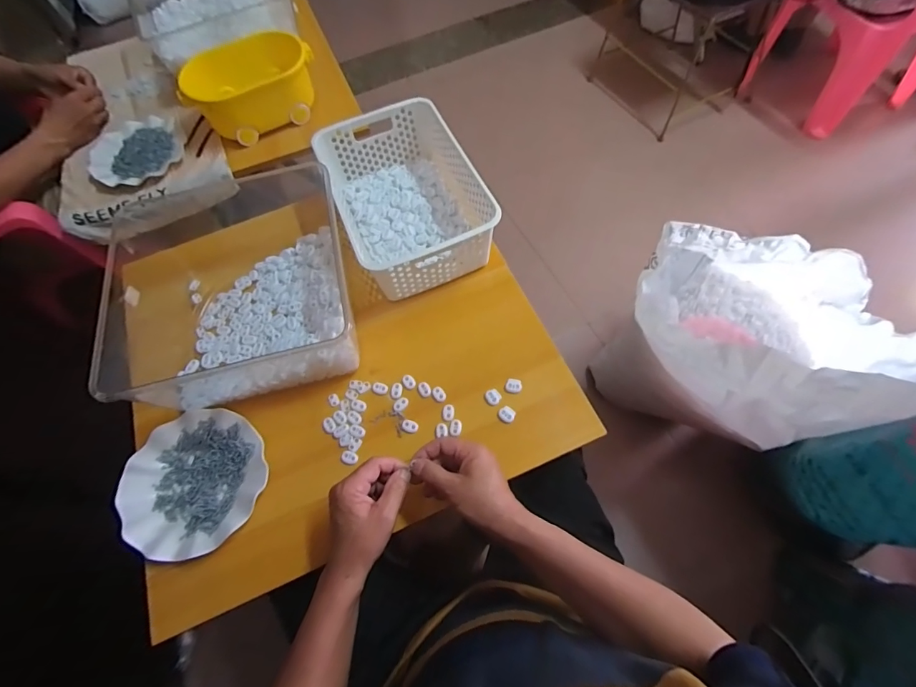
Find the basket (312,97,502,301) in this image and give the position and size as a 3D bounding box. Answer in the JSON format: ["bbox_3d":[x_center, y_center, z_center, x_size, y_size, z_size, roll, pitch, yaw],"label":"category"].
[{"bbox_3d":[-0.075,-0.229,0.692,0.213,0.118,0.302,-22,65,-7],"label":"basket"}]

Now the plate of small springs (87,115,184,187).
[{"bbox_3d":[-0.638,-0.377,0.854,0.167,0.026,0.166,-1,64,3],"label":"plate of small springs"}]

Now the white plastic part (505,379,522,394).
[{"bbox_3d":[0.078,0.058,0.598,0.021,0.004,0.020,15,66,10],"label":"white plastic part"}]

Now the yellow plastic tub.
[{"bbox_3d":[-0.399,-0.502,0.847,0.253,0.105,0.131,-32,66,-12],"label":"yellow plastic tub"}]

